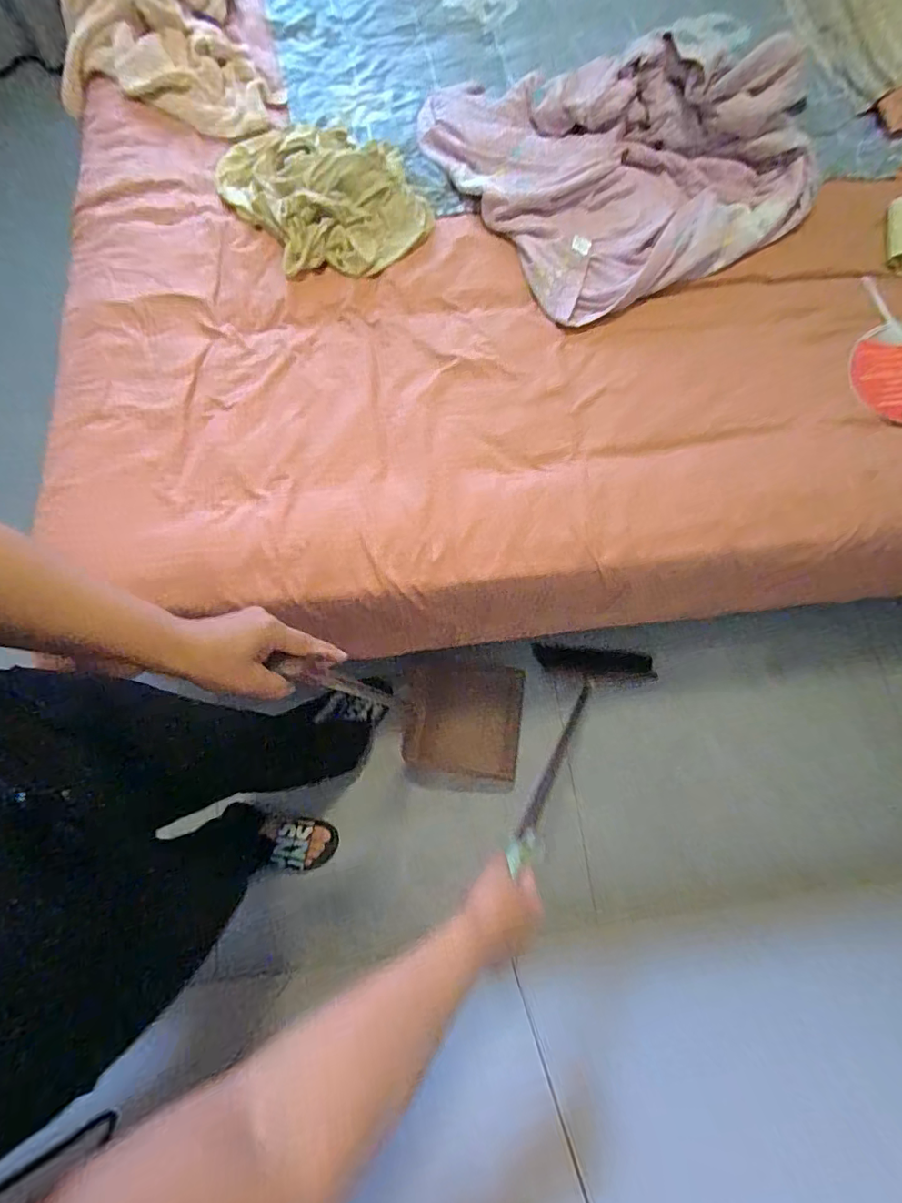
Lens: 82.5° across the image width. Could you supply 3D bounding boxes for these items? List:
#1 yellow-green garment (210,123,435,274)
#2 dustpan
[{"bbox_3d":[-0.235,-0.760,0.936,0.308,0.087,0.402,-34,76,-10],"label":"yellow-green garment"},{"bbox_3d":[-0.105,0.260,1.156,0.516,0.106,0.232,5,73,1],"label":"dustpan"}]

